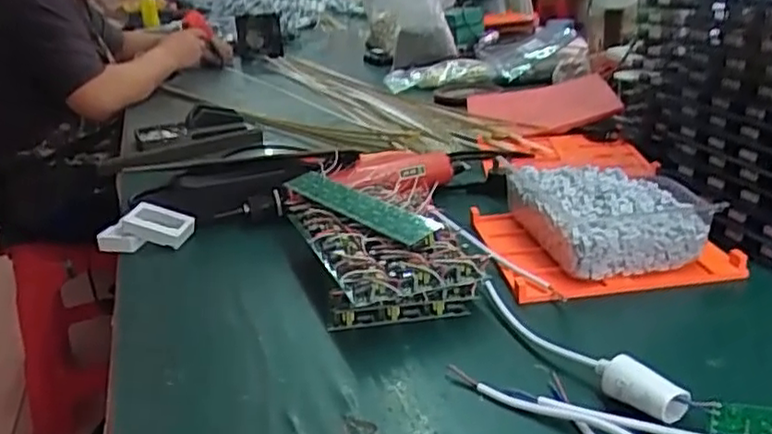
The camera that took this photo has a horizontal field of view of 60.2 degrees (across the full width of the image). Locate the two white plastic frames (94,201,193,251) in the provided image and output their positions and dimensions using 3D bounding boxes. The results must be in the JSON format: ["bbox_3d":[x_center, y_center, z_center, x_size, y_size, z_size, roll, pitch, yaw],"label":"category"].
[{"bbox_3d":[-0.240,0.012,0.671,0.079,0.033,0.048,0,22,11],"label":"two white plastic frames"}]

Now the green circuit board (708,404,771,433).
[{"bbox_3d":[0.199,0.113,0.368,0.037,0.005,0.021,-7,46,44],"label":"green circuit board"}]

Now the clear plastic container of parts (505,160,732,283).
[{"bbox_3d":[0.198,-0.002,0.601,0.145,0.061,0.158,-6,22,-4],"label":"clear plastic container of parts"}]

